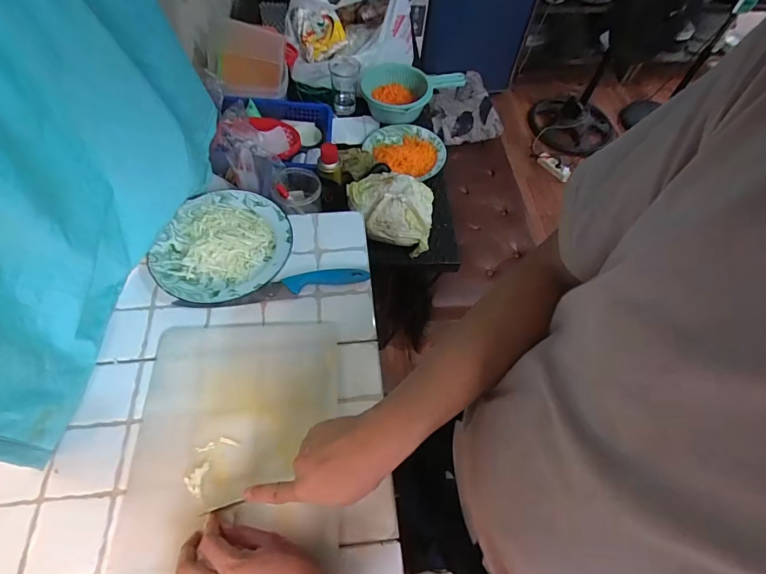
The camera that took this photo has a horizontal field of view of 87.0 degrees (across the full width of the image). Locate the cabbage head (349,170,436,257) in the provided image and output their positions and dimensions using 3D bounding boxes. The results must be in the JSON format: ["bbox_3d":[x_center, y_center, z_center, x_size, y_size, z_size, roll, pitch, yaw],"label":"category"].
[{"bbox_3d":[0.015,-0.168,0.844,0.179,0.102,0.122,10,59,2],"label":"cabbage head"}]

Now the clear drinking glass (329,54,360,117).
[{"bbox_3d":[-0.101,-0.529,1.064,0.073,0.121,0.071,-1,60,-5],"label":"clear drinking glass"}]

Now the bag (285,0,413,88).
[{"bbox_3d":[-0.080,-0.696,1.081,0.345,0.170,0.244,-6,60,-8],"label":"bag"}]

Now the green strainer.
[{"bbox_3d":[0.083,-0.506,1.055,0.267,0.081,0.157,0,60,-4],"label":"green strainer"}]

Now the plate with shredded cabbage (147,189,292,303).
[{"bbox_3d":[-0.249,-0.064,0.639,0.198,0.034,0.202,2,60,-3],"label":"plate with shredded cabbage"}]

